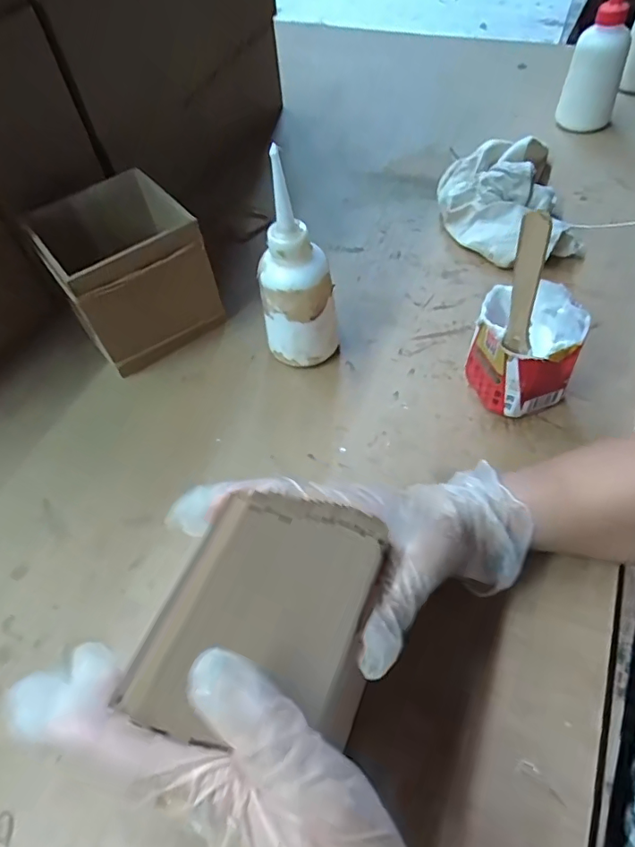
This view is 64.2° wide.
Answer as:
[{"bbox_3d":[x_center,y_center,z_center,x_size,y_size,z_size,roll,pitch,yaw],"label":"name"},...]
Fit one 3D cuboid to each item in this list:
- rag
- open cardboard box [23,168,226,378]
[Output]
[{"bbox_3d":[0.190,-0.234,0.513,0.126,0.057,0.181,1,55,5],"label":"rag"},{"bbox_3d":[-0.165,-0.134,0.447,0.113,0.104,0.118,-32,59,-17],"label":"open cardboard box"}]

